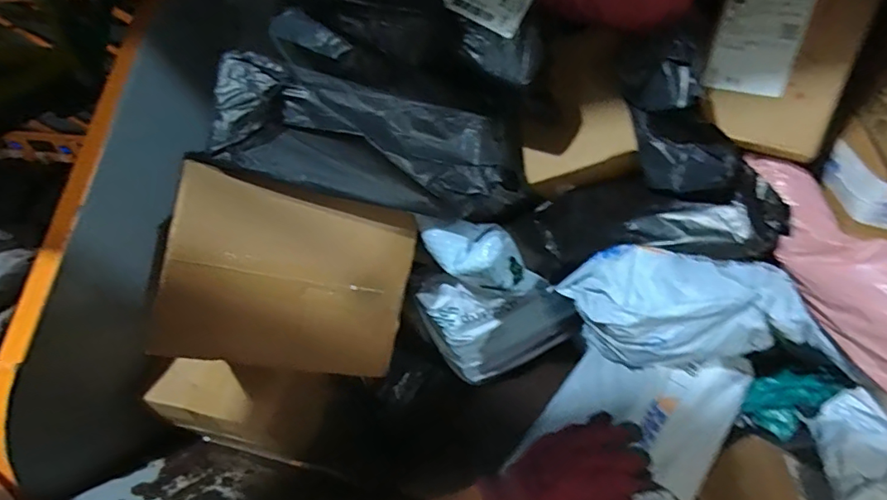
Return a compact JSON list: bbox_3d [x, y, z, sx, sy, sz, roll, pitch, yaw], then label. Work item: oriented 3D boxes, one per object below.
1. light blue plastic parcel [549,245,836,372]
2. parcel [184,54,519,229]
[{"bbox_3d":[0.252,0.068,0.527,0.257,0.083,0.100,11,44,20],"label":"light blue plastic parcel"},{"bbox_3d":[-0.089,-0.110,0.547,0.304,0.107,0.074,12,40,-10],"label":"parcel"}]

